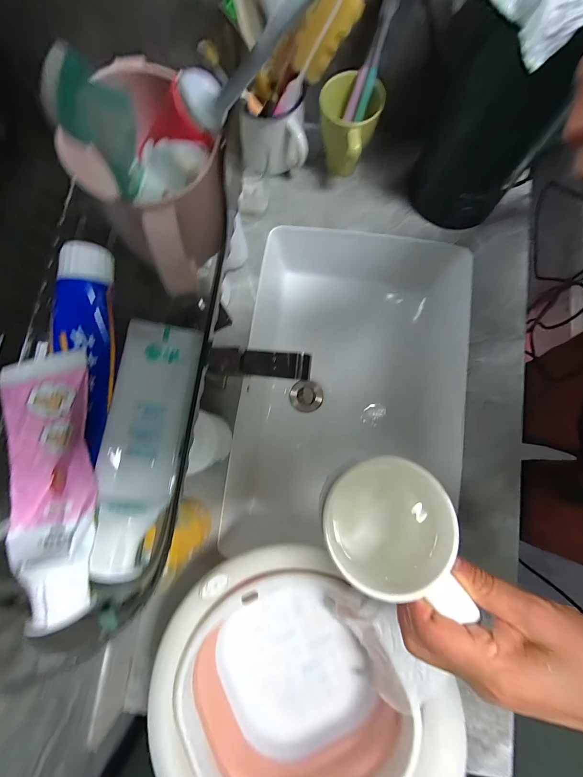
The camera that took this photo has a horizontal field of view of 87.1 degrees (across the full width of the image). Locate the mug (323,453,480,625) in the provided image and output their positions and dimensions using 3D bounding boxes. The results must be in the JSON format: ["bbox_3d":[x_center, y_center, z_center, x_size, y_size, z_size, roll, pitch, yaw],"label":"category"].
[{"bbox_3d":[0.078,0.100,0.242,0.100,0.084,0.088,15,79,4],"label":"mug"}]

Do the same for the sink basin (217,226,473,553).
[{"bbox_3d":[0.100,0.012,0.508,0.356,0.138,0.500,10,79,3],"label":"sink basin"}]

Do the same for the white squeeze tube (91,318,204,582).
[{"bbox_3d":[-0.085,0.029,0.179,0.041,0.027,0.134,10,72,-19],"label":"white squeeze tube"}]

